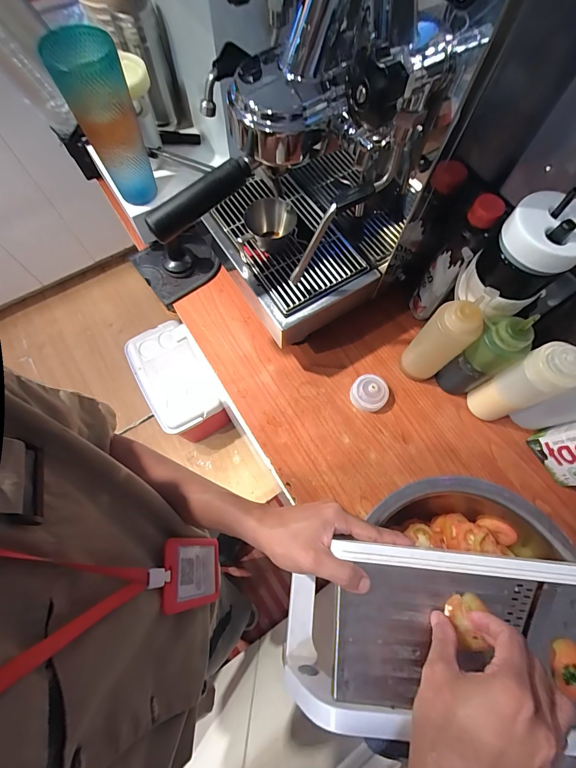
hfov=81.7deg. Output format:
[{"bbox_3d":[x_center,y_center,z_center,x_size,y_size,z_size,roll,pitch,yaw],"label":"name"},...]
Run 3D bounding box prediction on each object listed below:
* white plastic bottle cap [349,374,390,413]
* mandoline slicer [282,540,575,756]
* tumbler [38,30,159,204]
[{"bbox_3d":[0.125,0.015,0.511,0.055,0.032,0.049,28,72,9],"label":"white plastic bottle cap"},{"bbox_3d":[0.177,0.245,0.325,0.355,0.100,0.160,-1,70,4],"label":"mandoline slicer"},{"bbox_3d":[-0.238,-0.347,0.453,0.074,0.185,0.064,-21,71,-9],"label":"tumbler"}]

